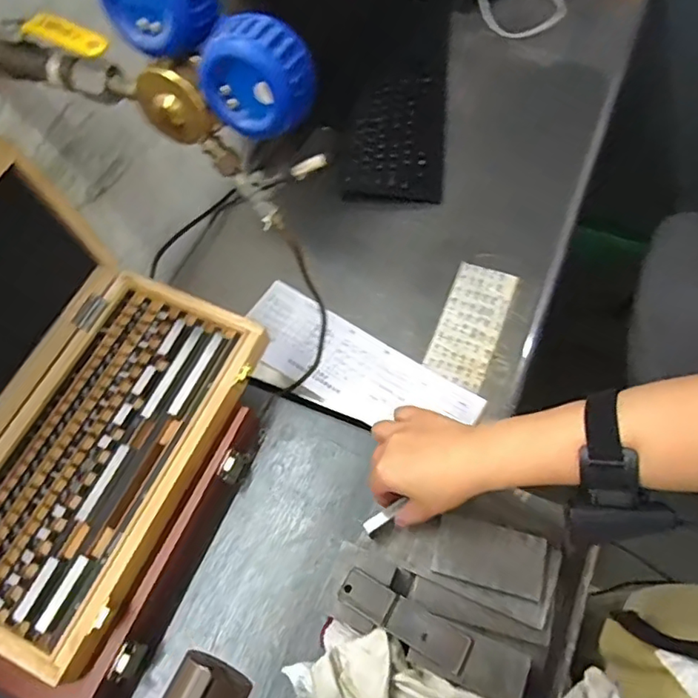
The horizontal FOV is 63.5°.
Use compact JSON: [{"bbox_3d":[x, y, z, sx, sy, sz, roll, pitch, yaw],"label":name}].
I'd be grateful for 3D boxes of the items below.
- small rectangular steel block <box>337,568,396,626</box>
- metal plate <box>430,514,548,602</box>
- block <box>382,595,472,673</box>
[{"bbox_3d":[0.014,0.199,0.457,0.041,0.007,0.028,26,69,16],"label":"small rectangular steel block"},{"bbox_3d":[0.119,0.174,0.478,0.088,0.009,0.052,14,66,11],"label":"metal plate"},{"bbox_3d":[0.063,0.224,0.443,0.063,0.010,0.030,27,69,16],"label":"block"}]

